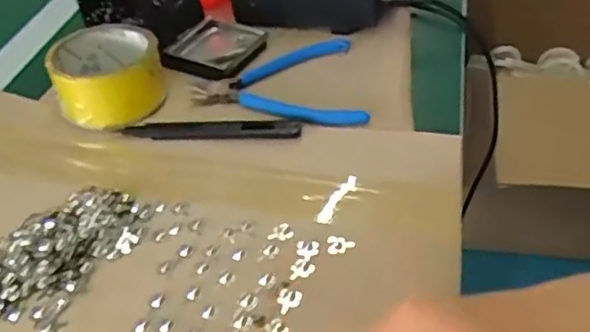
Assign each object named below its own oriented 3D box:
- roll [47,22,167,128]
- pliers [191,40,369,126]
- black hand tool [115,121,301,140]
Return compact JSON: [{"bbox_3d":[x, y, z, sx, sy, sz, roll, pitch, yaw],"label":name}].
[{"bbox_3d":[-0.151,-0.074,0.509,0.083,0.041,0.089,-1,42,1],"label":"roll"},{"bbox_3d":[-0.007,-0.077,0.527,0.141,0.007,0.113,5,43,9],"label":"pliers"},{"bbox_3d":[-0.064,-0.029,0.478,0.136,0.010,0.017,3,43,6],"label":"black hand tool"}]

